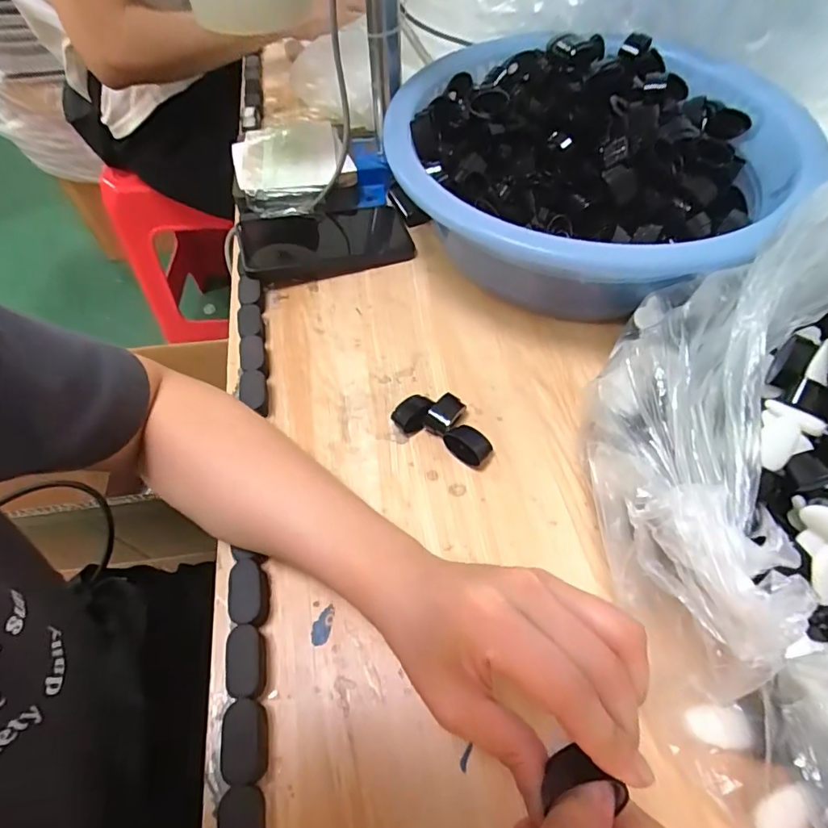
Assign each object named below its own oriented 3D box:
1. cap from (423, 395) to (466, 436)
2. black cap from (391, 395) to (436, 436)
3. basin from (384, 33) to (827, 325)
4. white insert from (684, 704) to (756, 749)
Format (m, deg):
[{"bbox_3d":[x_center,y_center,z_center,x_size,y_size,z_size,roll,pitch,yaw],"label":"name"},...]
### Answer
[{"bbox_3d":[0.023,0.001,0.375,0.020,0.017,0.031,33,62,22],"label":"cap"},{"bbox_3d":[0.000,0.000,0.376,0.022,0.016,0.028,35,63,23],"label":"black cap"},{"bbox_3d":[0.153,-0.219,0.452,0.311,0.110,0.327,0,55,1],"label":"basin"},{"bbox_3d":[0.157,0.161,0.255,0.031,0.009,0.018,1,55,2],"label":"white insert"}]

